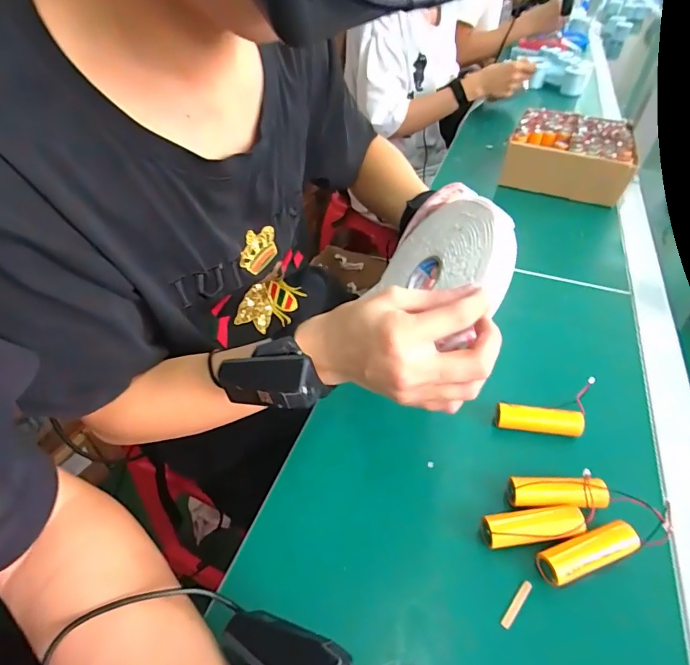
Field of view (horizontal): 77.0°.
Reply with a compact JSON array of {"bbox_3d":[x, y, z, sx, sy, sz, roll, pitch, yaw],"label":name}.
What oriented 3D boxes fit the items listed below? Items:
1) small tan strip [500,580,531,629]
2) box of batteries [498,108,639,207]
[{"bbox_3d":[0.116,0.182,0.291,0.006,0.004,0.036,34,52,28],"label":"small tan strip"},{"bbox_3d":[0.383,-0.307,0.742,0.192,0.088,0.170,22,48,19],"label":"box of batteries"}]

